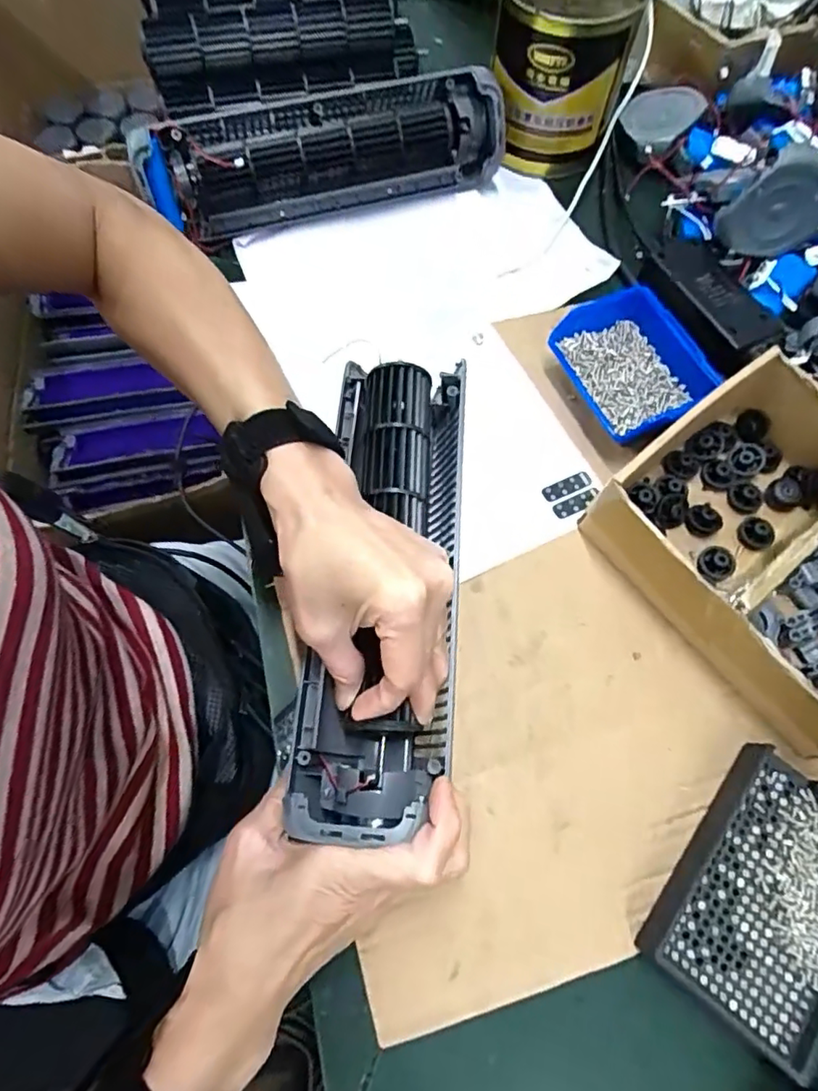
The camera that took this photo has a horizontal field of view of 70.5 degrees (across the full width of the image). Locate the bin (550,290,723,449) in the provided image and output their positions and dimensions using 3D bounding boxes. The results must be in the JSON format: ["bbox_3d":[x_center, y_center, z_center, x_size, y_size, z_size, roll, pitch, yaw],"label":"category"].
[{"bbox_3d":[0.168,-0.132,0.435,0.089,0.040,0.110,-24,71,-11],"label":"bin"}]

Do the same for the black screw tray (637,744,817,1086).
[{"bbox_3d":[0.201,0.194,0.321,0.093,0.019,0.134,36,71,12],"label":"black screw tray"}]

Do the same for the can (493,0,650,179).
[{"bbox_3d":[0.134,-0.429,0.519,0.112,0.113,0.127,19,68,6],"label":"can"}]

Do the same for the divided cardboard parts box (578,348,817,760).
[{"bbox_3d":[0.245,0.000,0.372,0.171,0.070,0.198,-36,73,-15],"label":"divided cardboard parts box"}]

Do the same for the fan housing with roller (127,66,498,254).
[{"bbox_3d":[-0.072,-0.333,0.492,0.301,0.065,0.077,-15,69,-8],"label":"fan housing with roller"}]

